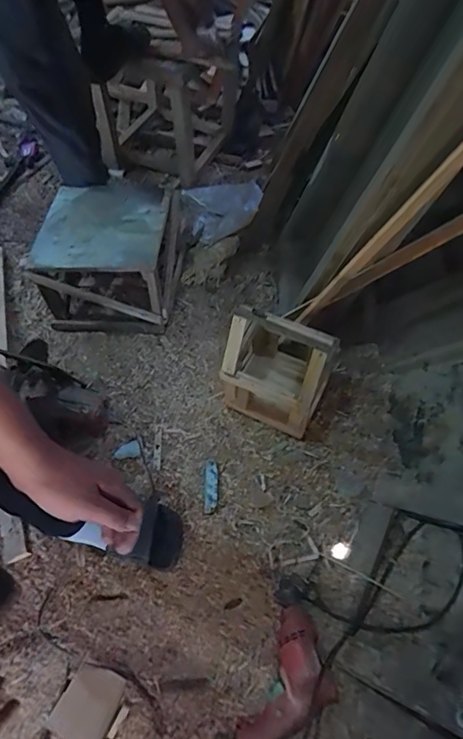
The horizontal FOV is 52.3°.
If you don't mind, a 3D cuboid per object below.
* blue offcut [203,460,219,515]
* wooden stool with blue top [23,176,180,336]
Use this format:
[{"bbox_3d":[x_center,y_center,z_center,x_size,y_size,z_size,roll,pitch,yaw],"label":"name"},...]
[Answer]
[{"bbox_3d":[-0.044,0.252,1.018,0.032,0.012,0.117,-1,60,-1],"label":"blue offcut"},{"bbox_3d":[-0.337,-0.291,1.240,0.361,0.224,0.349,3,60,2],"label":"wooden stool with blue top"}]

